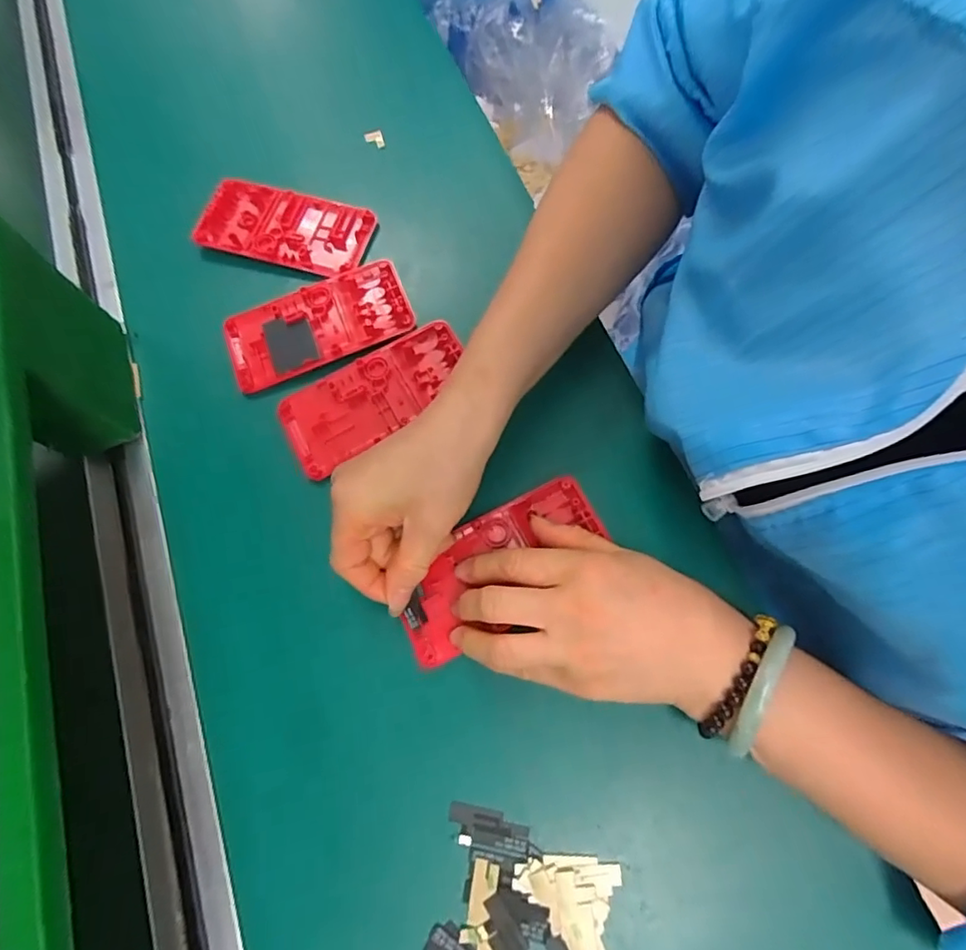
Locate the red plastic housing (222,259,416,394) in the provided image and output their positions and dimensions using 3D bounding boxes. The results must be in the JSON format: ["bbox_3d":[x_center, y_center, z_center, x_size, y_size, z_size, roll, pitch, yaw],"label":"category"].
[{"bbox_3d":[-0.111,-0.103,0.375,0.122,0.010,0.060,-23,70,-5],"label":"red plastic housing"}]

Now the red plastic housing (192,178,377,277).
[{"bbox_3d":[-0.145,-0.182,0.411,0.124,0.013,0.060,15,71,9],"label":"red plastic housing"}]

